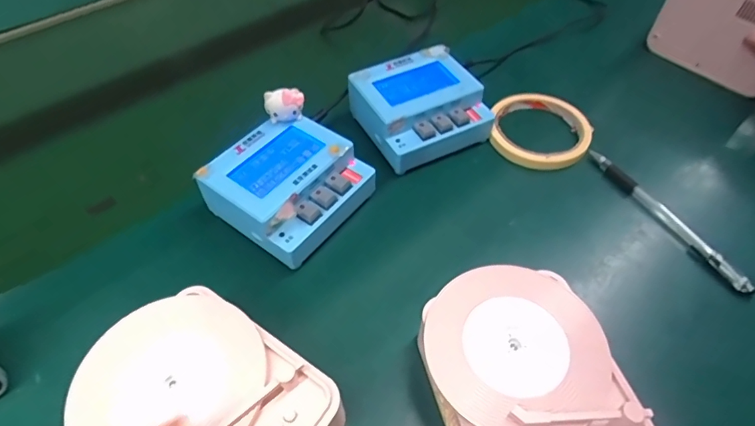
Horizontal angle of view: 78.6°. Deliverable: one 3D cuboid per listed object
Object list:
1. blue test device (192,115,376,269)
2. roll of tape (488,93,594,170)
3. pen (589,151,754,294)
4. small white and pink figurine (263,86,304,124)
[{"bbox_3d":[-0.070,-0.019,0.367,0.095,0.049,0.108,30,59,23],"label":"blue test device"},{"bbox_3d":[0.153,-0.077,0.434,0.090,0.017,0.089,-1,52,1],"label":"roll of tape"},{"bbox_3d":[0.232,0.002,0.374,0.009,0.013,0.155,-23,55,-16],"label":"pen"},{"bbox_3d":[-0.074,-0.086,0.374,0.031,0.024,0.017,-8,52,-5],"label":"small white and pink figurine"}]

